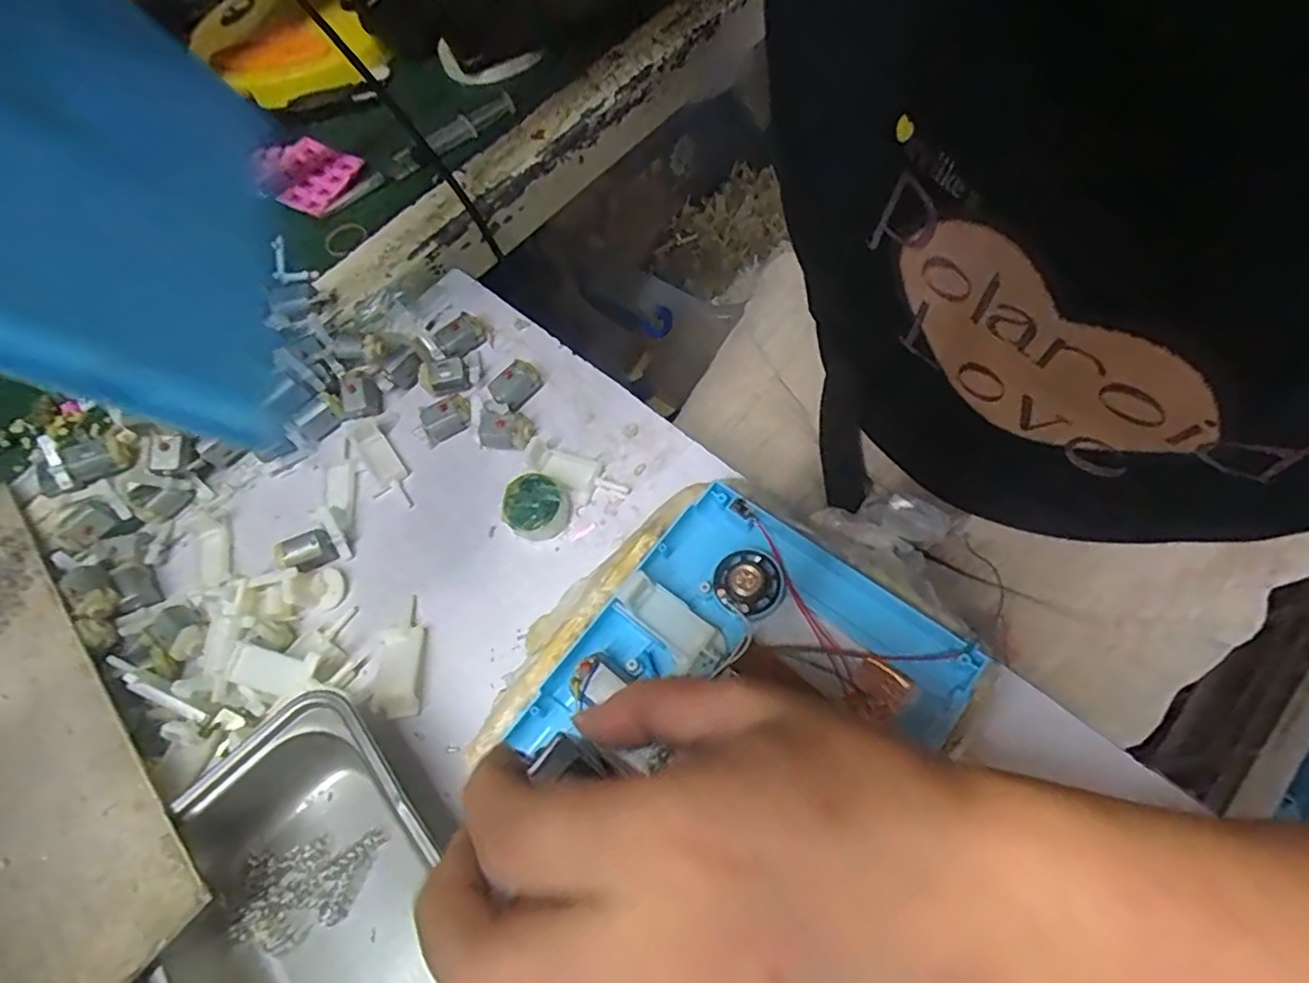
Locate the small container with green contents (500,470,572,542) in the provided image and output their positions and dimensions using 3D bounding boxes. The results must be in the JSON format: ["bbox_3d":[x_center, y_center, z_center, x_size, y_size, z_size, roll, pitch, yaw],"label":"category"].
[{"bbox_3d":[-0.064,0.007,0.338,0.033,0.016,0.033,-1,60,2],"label":"small container with green contents"}]

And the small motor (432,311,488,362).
[{"bbox_3d":[-0.118,-0.093,0.393,0.021,0.015,0.030,33,72,20],"label":"small motor"}]

